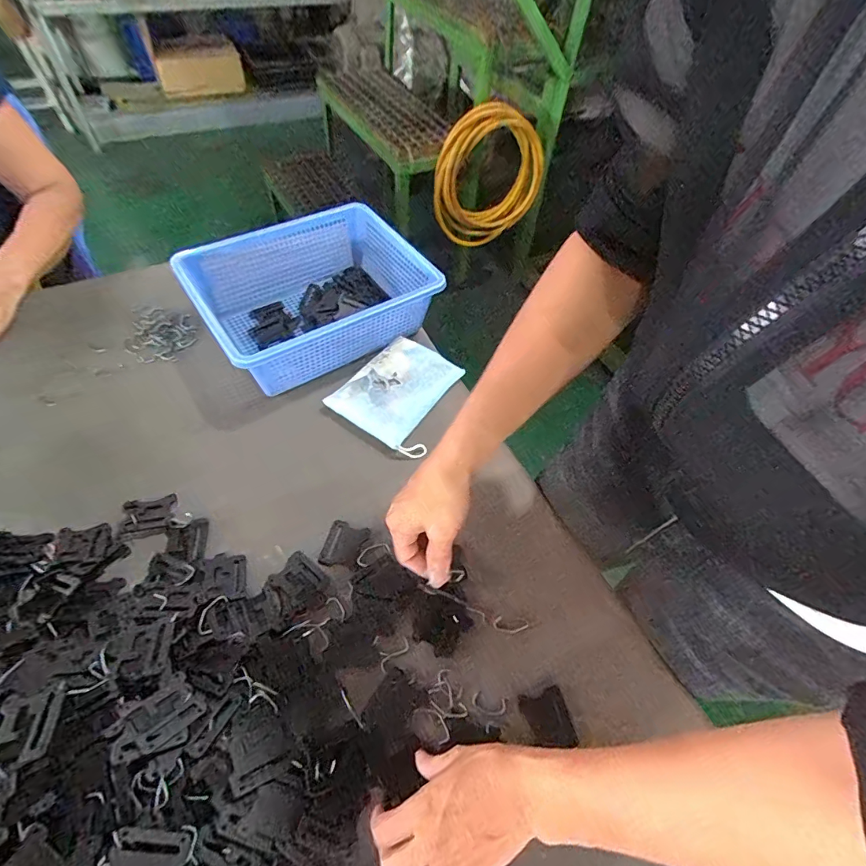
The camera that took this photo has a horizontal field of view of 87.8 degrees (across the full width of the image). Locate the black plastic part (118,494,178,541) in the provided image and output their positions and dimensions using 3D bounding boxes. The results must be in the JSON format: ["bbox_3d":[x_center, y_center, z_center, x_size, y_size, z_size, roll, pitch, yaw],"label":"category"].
[{"bbox_3d":[-0.309,0.090,0.487,0.056,0.012,0.040,-16,60,-15],"label":"black plastic part"}]

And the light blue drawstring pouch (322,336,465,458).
[{"bbox_3d":[-0.040,-0.055,0.607,0.135,0.028,0.158,31,60,15],"label":"light blue drawstring pouch"}]

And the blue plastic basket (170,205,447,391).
[{"bbox_3d":[-0.168,-0.196,0.644,0.303,0.101,0.232,-30,64,-22],"label":"blue plastic basket"}]

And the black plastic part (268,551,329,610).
[{"bbox_3d":[-0.139,0.151,0.465,0.050,0.010,0.043,40,63,20],"label":"black plastic part"}]

